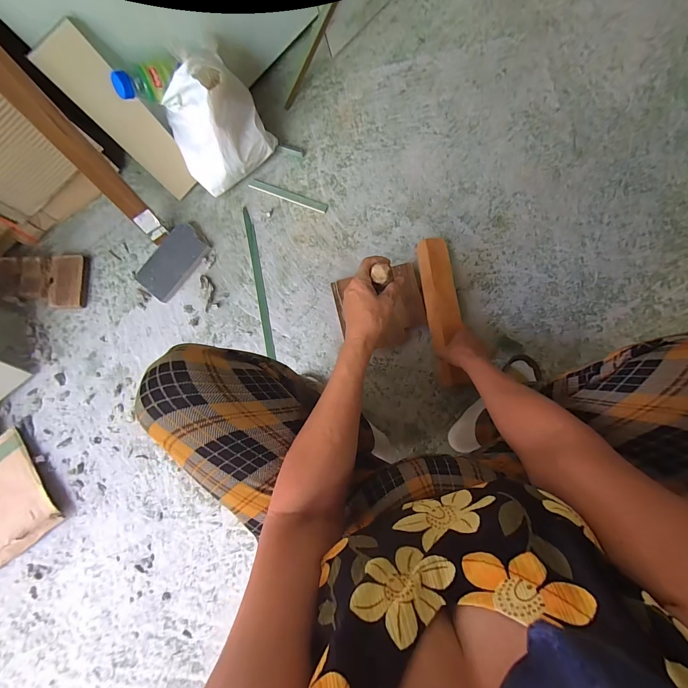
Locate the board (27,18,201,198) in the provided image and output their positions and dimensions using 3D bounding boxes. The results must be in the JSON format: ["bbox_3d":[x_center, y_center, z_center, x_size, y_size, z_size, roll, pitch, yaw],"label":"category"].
[{"bbox_3d":[-0.410,-0.423,0.640,0.089,0.298,0.015,-46,62,-2],"label":"board"}]

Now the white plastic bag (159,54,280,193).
[{"bbox_3d":[-0.269,-0.456,0.697,0.200,0.214,0.126,-35,82,-1],"label":"white plastic bag"}]

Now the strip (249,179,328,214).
[{"bbox_3d":[-0.131,-0.350,0.771,0.192,0.013,0.023,20,85,6],"label":"strip"}]

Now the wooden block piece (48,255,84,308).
[{"bbox_3d":[-0.649,-0.147,0.769,0.068,0.023,0.123,3,83,4],"label":"wooden block piece"}]

